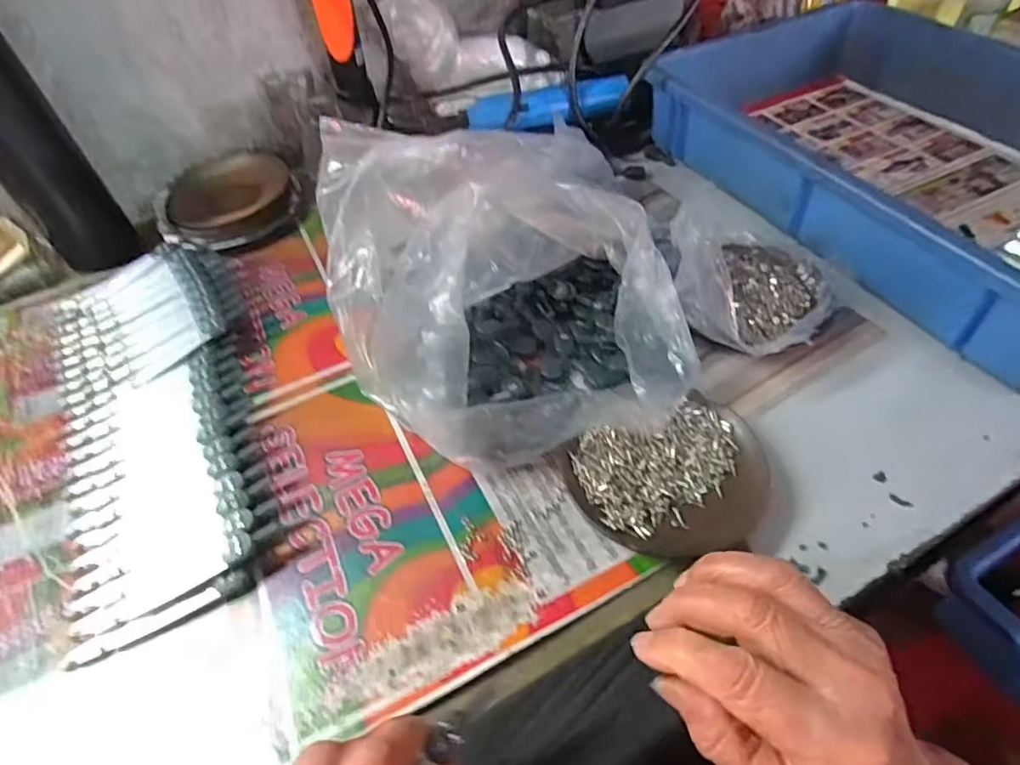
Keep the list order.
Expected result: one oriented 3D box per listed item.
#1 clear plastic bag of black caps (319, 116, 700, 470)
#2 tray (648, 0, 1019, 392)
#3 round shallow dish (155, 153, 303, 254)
[{"bbox_3d":[-0.009,-0.085,0.413,0.240,0.094,0.289,-10,51,-4],"label":"clear plastic bag of black caps"},{"bbox_3d":[0.357,-0.199,0.486,0.319,0.077,0.433,-23,53,-15],"label":"tray"},{"bbox_3d":[-0.271,-0.176,0.551,0.127,0.034,0.127,-2,50,3],"label":"round shallow dish"}]

